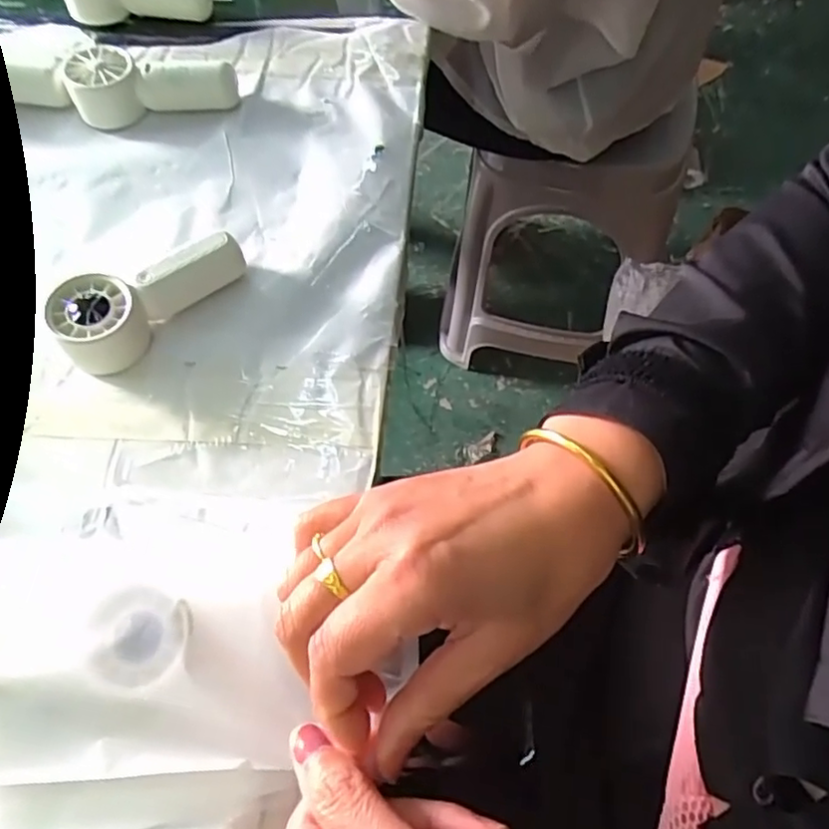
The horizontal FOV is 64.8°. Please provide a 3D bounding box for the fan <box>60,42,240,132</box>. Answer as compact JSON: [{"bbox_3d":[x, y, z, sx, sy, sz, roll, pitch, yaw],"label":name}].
[{"bbox_3d":[-0.180,-0.222,0.447,0.109,0.033,0.040,3,63,4],"label":"fan"}]

